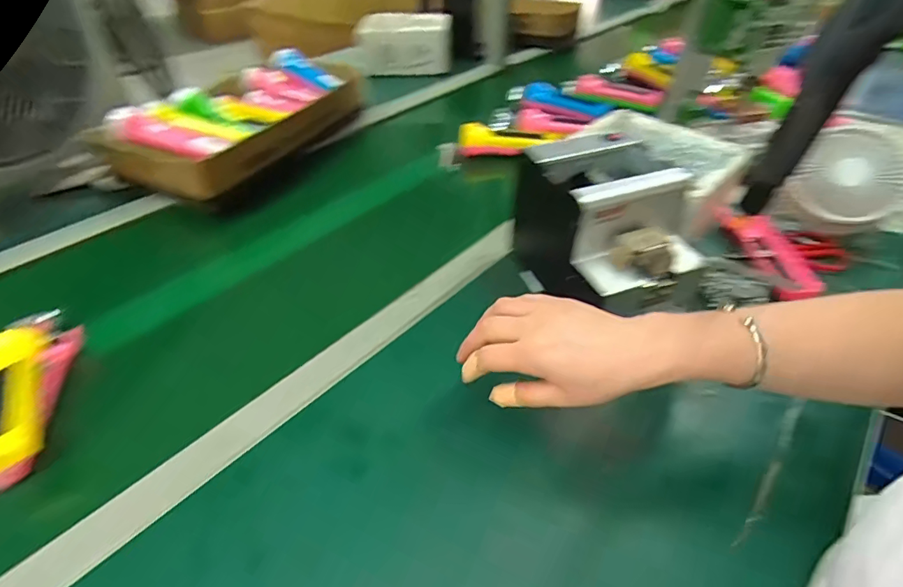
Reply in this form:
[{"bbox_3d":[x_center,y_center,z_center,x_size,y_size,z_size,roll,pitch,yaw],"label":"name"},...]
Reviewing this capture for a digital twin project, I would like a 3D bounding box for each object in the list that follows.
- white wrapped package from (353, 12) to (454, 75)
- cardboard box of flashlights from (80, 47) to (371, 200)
[{"bbox_3d":[-0.108,-0.550,1.072,0.254,0.122,0.096,19,45,32],"label":"white wrapped package"},{"bbox_3d":[-0.345,-0.295,0.781,0.215,0.086,0.391,16,44,18],"label":"cardboard box of flashlights"}]

